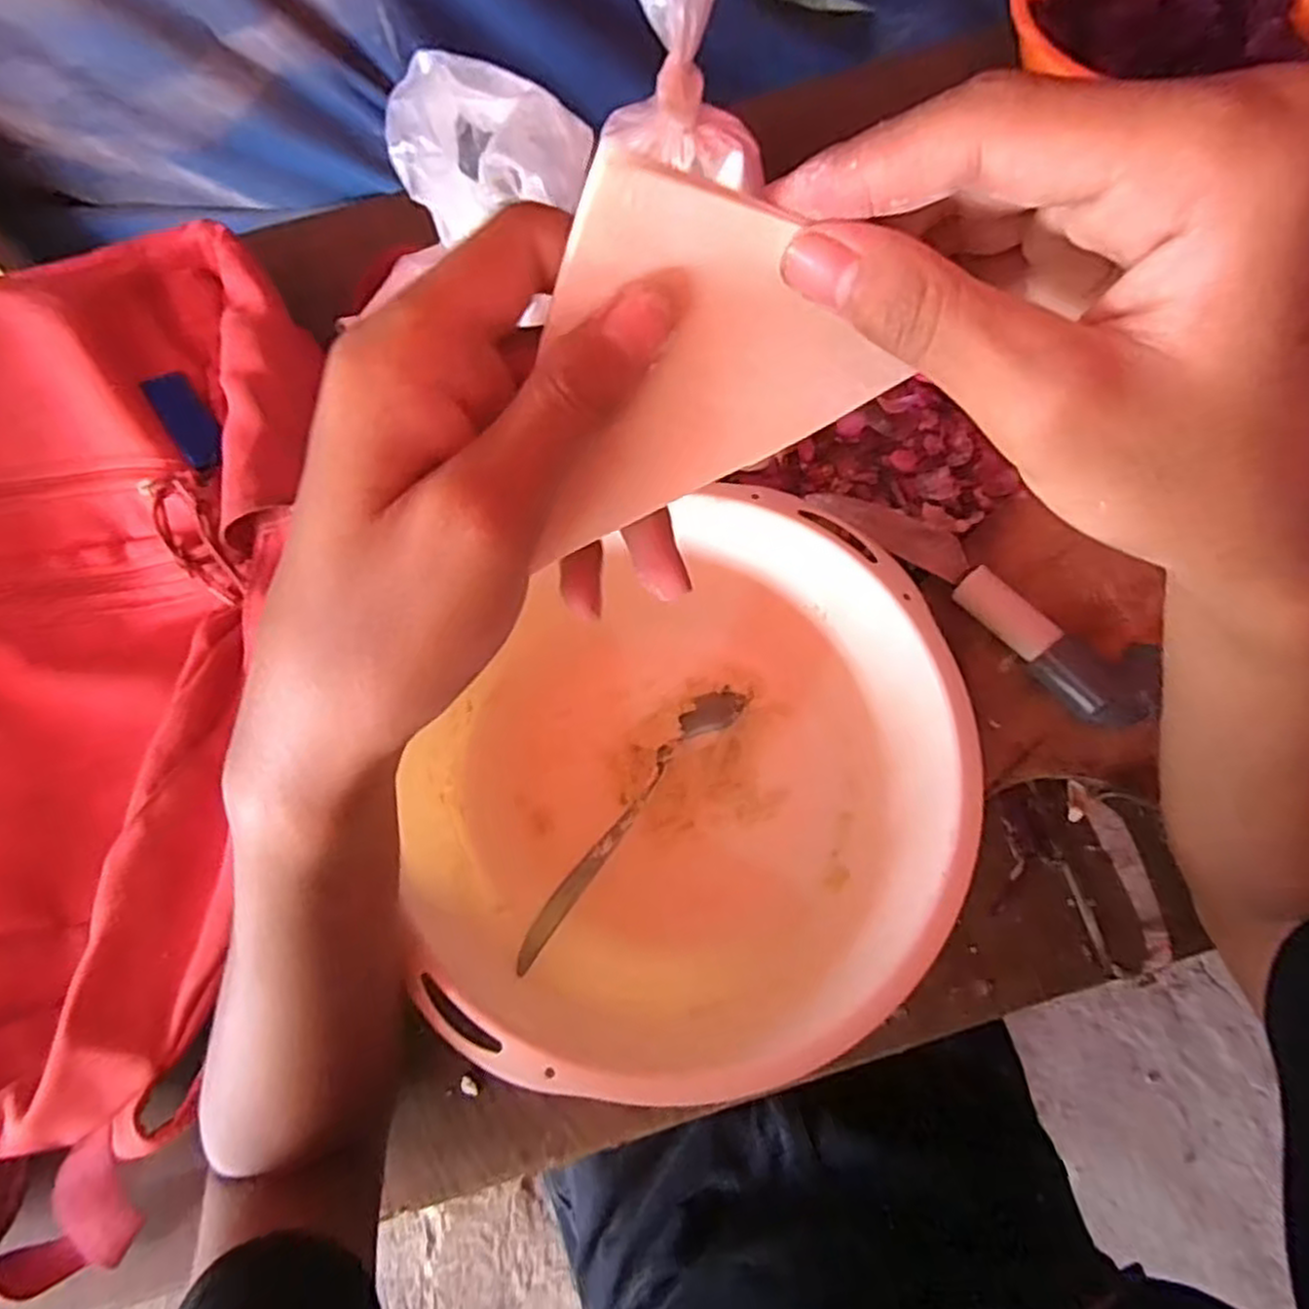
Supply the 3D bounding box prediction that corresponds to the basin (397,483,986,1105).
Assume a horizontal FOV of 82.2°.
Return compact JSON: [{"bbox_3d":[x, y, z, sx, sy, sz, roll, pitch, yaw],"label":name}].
[{"bbox_3d":[0.014,0.058,0.350,0.231,0.102,0.242,-3,72,1],"label":"basin"}]

